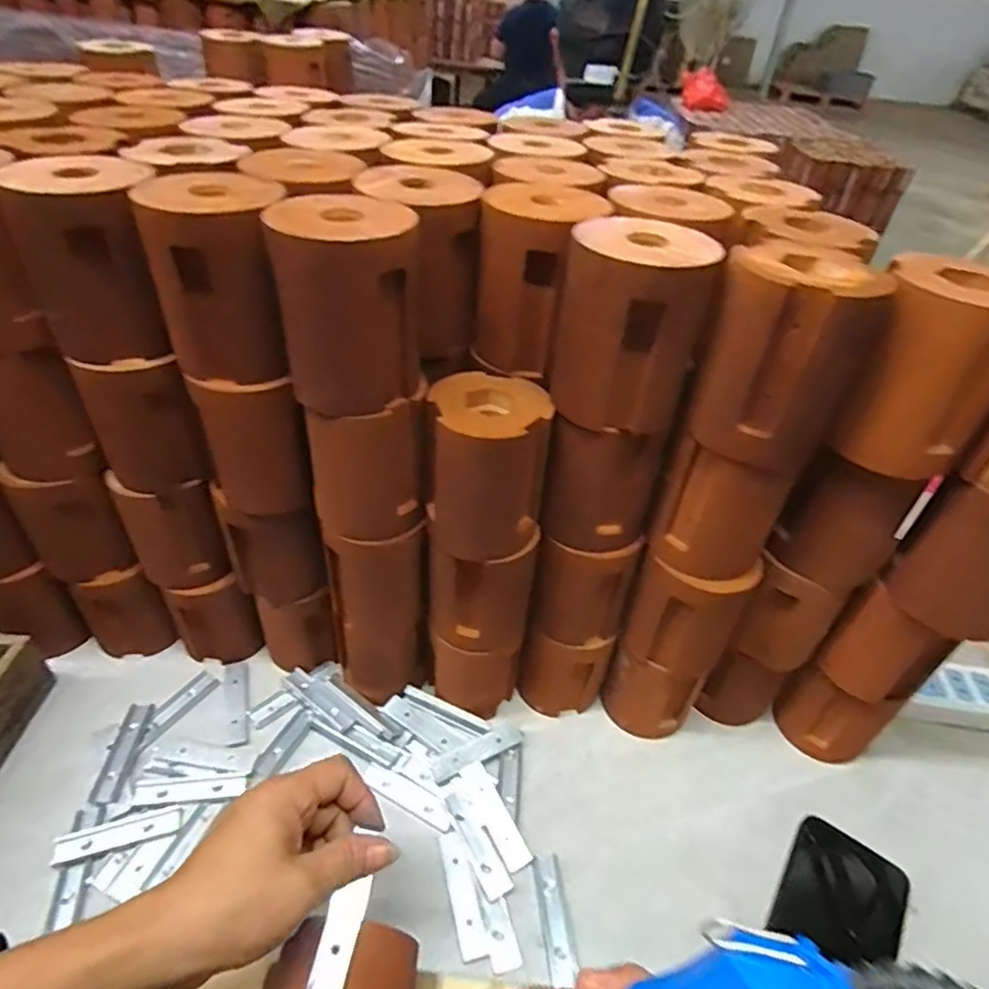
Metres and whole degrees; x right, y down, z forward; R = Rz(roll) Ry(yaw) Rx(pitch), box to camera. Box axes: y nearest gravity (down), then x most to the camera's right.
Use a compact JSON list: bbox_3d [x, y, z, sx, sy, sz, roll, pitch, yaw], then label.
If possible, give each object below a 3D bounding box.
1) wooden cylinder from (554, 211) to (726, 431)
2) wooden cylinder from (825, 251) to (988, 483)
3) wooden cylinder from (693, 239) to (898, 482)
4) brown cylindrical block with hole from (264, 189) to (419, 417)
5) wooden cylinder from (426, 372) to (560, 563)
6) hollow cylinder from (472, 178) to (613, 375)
[{"bbox_3d":[0.076,-0.097,0.355,0.080,0.099,0.072,11,42,6],"label":"wooden cylinder"},{"bbox_3d":[0.233,-0.068,0.339,0.078,0.101,0.072,33,48,28],"label":"wooden cylinder"},{"bbox_3d":[0.160,-0.077,0.345,0.077,0.103,0.077,29,47,24],"label":"wooden cylinder"},{"bbox_3d":[-0.083,-0.109,0.350,0.077,0.096,0.075,-4,42,-11],"label":"brown cylindrical block with hole"},{"bbox_3d":[-0.006,-0.019,0.409,0.078,0.099,0.076,4,41,-1],"label":"wooden cylinder"},{"bbox_3d":[0.024,-0.140,0.402,0.075,0.100,0.085,11,42,6],"label":"hollow cylinder"}]

